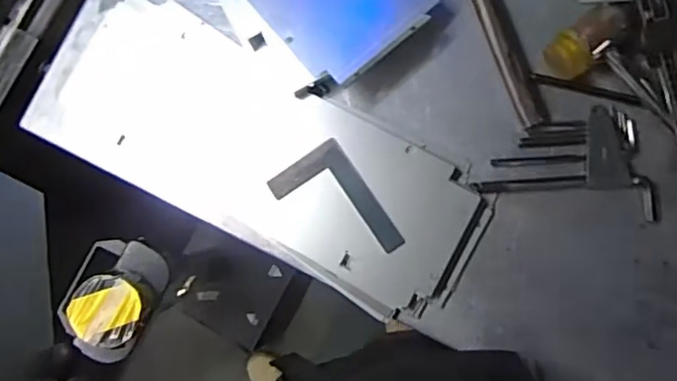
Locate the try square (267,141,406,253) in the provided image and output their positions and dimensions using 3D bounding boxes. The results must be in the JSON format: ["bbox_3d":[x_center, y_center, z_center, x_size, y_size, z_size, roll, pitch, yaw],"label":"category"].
[{"bbox_3d":[-0.003,0.020,0.601,0.081,0.008,0.125,-34,83,0],"label":"try square"}]

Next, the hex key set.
[{"bbox_3d":[0.232,-0.036,0.600,0.169,0.010,0.102,11,85,5],"label":"hex key set"}]

